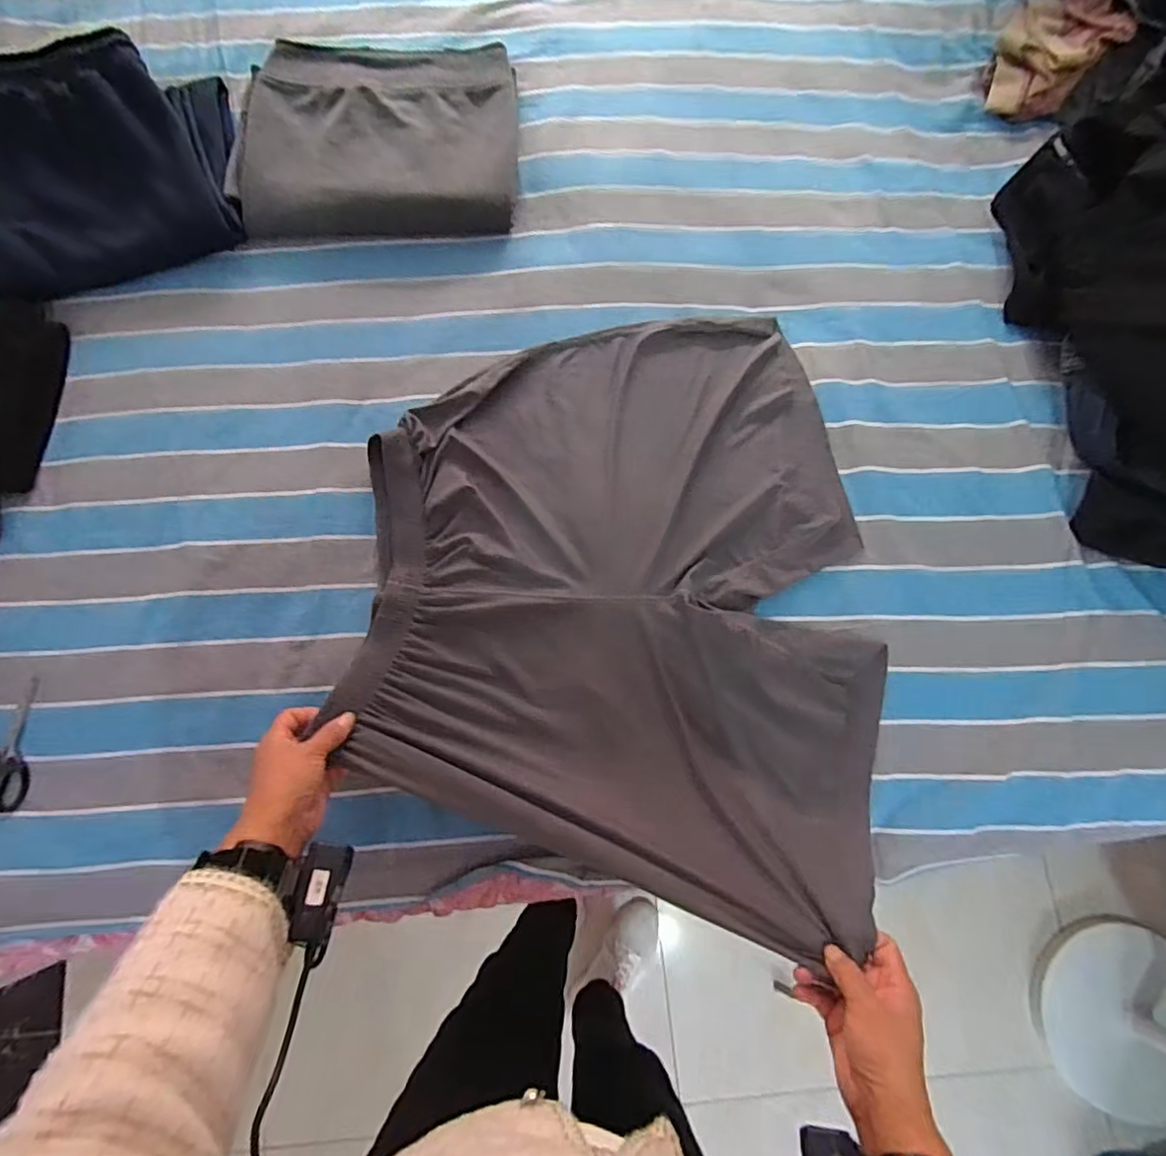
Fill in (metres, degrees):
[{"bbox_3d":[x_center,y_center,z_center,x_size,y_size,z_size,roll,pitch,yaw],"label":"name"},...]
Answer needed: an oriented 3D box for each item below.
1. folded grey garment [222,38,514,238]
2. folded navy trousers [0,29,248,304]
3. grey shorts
[{"bbox_3d":[-0.255,-0.548,0.760,0.345,0.038,0.269,-2,78,0],"label":"folded grey garment"},{"bbox_3d":[-0.591,-0.486,0.731,0.350,0.070,0.288,-25,80,-5],"label":"folded navy trousers"},{"bbox_3d":[0.034,0.008,0.629,0.504,0.056,0.603,2,78,0],"label":"grey shorts"}]

